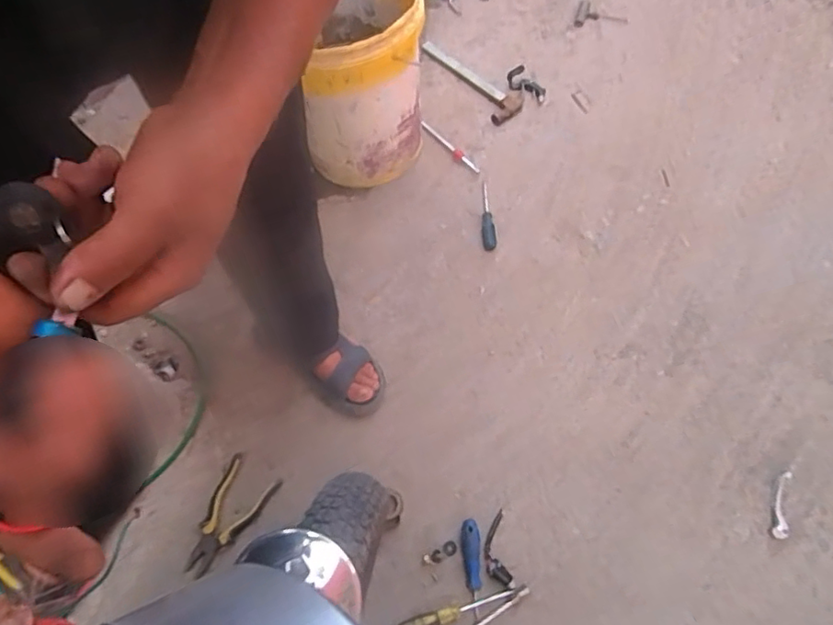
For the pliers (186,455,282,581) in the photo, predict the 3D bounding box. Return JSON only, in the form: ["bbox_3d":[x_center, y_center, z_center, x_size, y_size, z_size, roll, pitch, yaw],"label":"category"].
[{"bbox_3d":[-0.318,0.350,0.951,0.096,0.015,0.185,24,65,12],"label":"pliers"}]

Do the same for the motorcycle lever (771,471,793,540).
[{"bbox_3d":[0.614,0.321,0.944,0.027,0.010,0.114,18,64,9],"label":"motorcycle lever"}]

